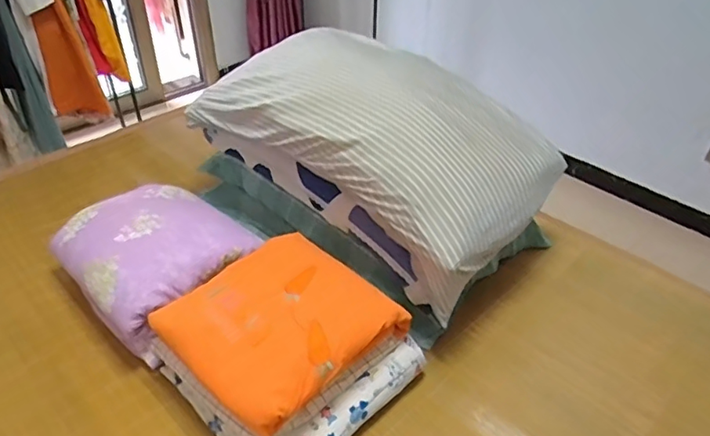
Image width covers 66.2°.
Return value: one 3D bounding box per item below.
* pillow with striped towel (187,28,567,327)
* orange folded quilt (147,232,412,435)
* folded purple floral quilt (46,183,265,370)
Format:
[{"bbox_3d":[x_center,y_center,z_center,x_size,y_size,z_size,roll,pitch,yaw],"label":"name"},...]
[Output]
[{"bbox_3d":[0.032,-0.174,1.166,0.700,0.285,0.404,28,44,30],"label":"pillow with striped towel"},{"bbox_3d":[-0.122,0.165,0.917,0.298,0.057,0.332,32,46,33],"label":"orange folded quilt"},{"bbox_3d":[-0.400,0.081,1.130,0.363,0.168,0.330,32,46,33],"label":"folded purple floral quilt"}]

